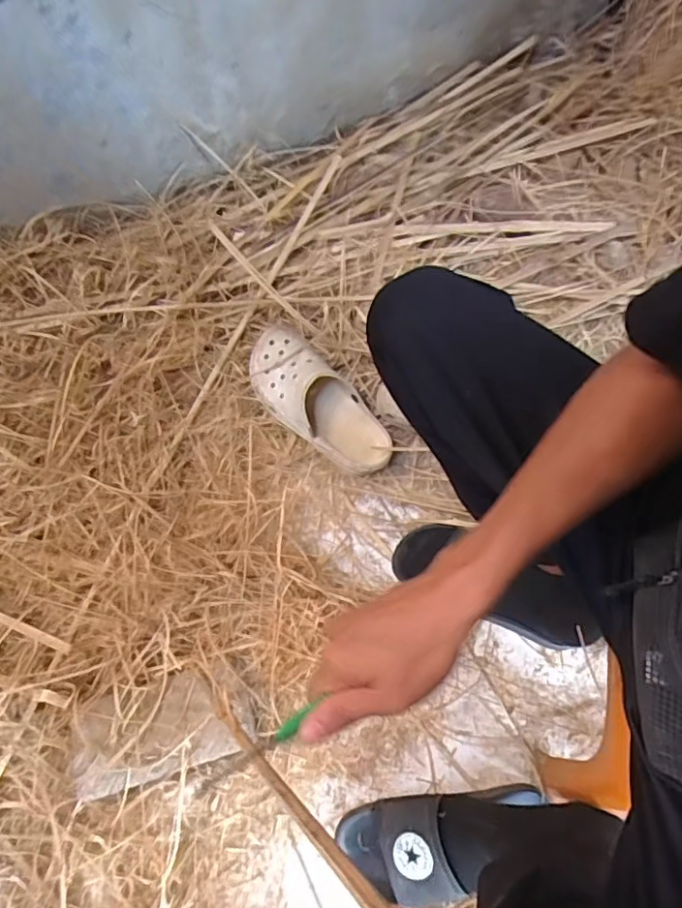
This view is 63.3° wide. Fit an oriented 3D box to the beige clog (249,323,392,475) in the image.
[{"bbox_3d":[-0.032,-0.074,0.783,0.252,0.081,0.101,45,76,1],"label":"beige clog"}]

